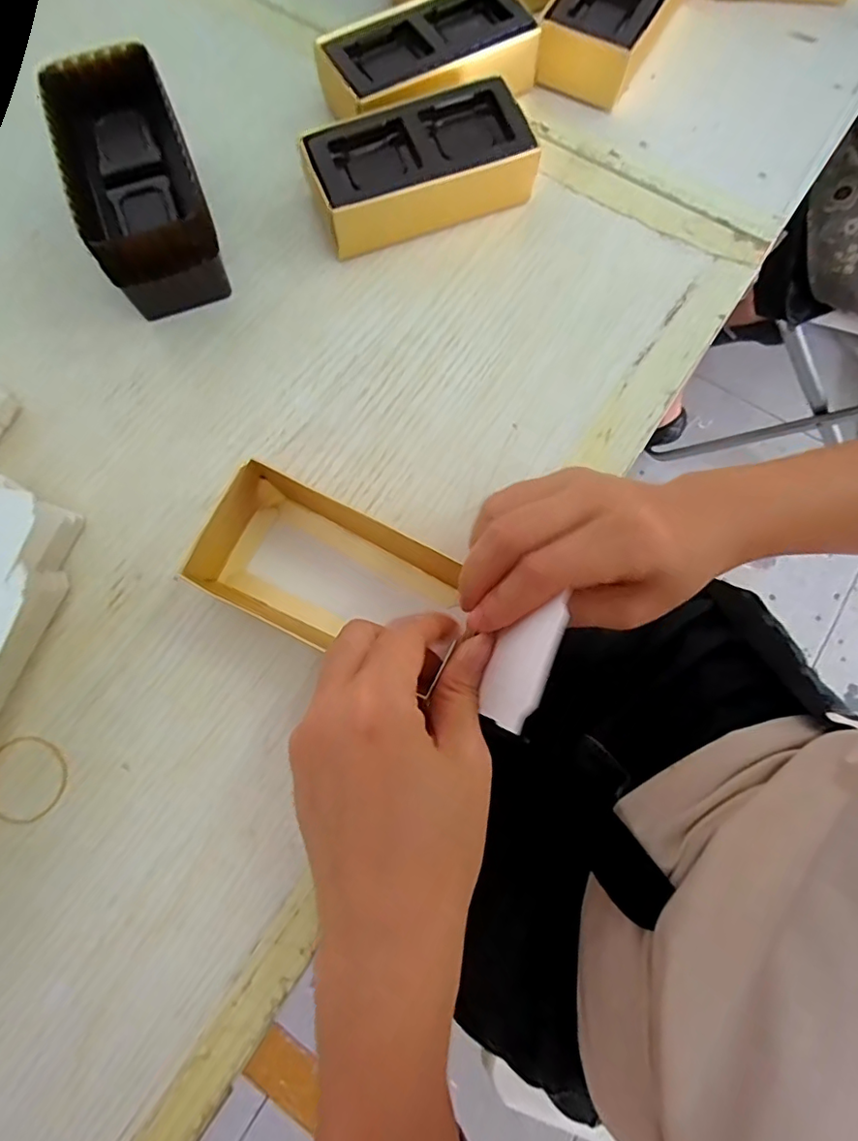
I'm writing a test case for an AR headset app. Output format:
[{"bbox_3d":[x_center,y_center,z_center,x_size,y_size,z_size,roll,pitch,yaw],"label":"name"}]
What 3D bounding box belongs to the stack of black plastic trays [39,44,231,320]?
[{"bbox_3d":[-0.146,-0.192,0.283,0.059,0.056,0.121,-21,75,-5],"label":"stack of black plastic trays"}]

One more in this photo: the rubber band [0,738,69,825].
[{"bbox_3d":[-0.171,0.088,0.230,0.037,0.004,0.033,21,76,6],"label":"rubber band"}]

